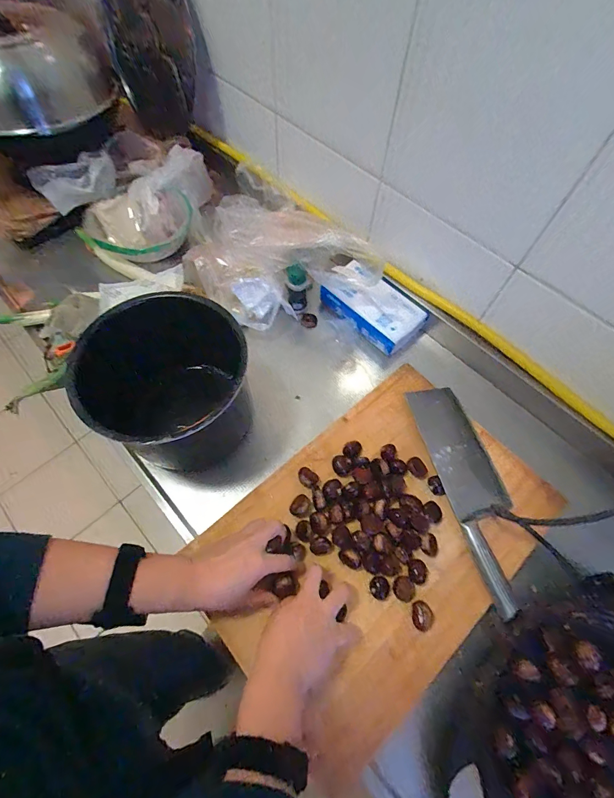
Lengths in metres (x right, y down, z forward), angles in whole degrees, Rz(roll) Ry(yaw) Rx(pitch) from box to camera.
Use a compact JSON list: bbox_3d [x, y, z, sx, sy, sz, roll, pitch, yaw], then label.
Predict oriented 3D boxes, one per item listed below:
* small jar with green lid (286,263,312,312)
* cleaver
[{"bbox_3d":[-0.015,-0.194,0.639,0.035,0.084,0.029,-20,66,-12],"label":"small jar with green lid"},{"bbox_3d":[0.233,0.121,0.518,0.078,0.019,0.312,-12,65,-8],"label":"cleaver"}]

